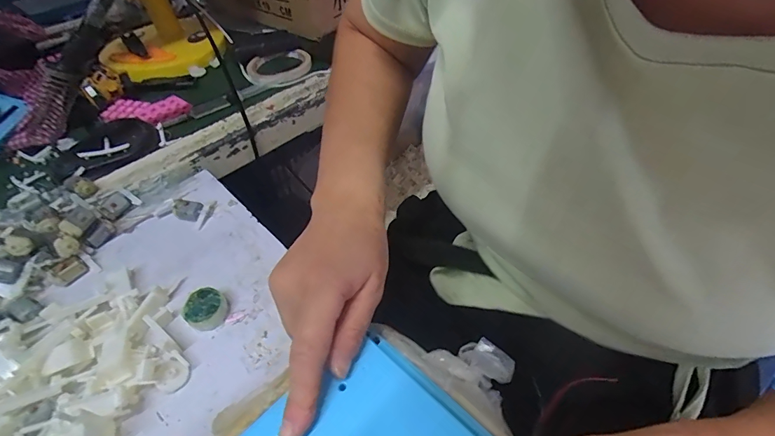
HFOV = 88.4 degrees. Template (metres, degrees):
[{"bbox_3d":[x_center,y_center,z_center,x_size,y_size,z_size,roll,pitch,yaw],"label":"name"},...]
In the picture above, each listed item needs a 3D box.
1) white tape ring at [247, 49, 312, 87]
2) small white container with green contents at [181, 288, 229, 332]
[{"bbox_3d":[-0.164,-0.233,0.612,0.096,0.010,0.101,-2,47,2],"label":"white tape ring"},{"bbox_3d":[-0.152,0.077,0.333,0.032,0.017,0.032,-2,47,2],"label":"small white container with green contents"}]

